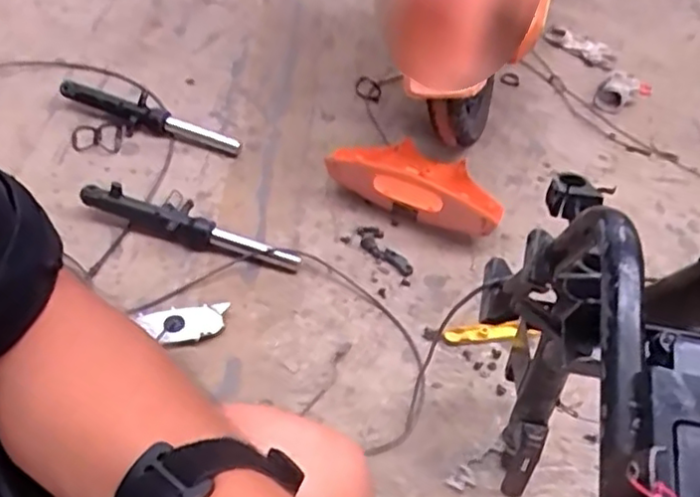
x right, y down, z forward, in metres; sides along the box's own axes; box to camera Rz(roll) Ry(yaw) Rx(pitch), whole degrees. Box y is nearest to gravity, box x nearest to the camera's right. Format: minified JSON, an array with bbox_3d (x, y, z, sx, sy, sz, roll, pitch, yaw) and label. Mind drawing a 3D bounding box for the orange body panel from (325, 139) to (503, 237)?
[{"bbox_3d":[0.134,-0.135,1.173,0.301,0.093,0.197,20,45,13],"label":"orange body panel"}]

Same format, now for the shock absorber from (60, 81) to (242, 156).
[{"bbox_3d":[-0.378,-0.248,1.244,0.363,0.047,0.083,23,46,16],"label":"shock absorber"}]

